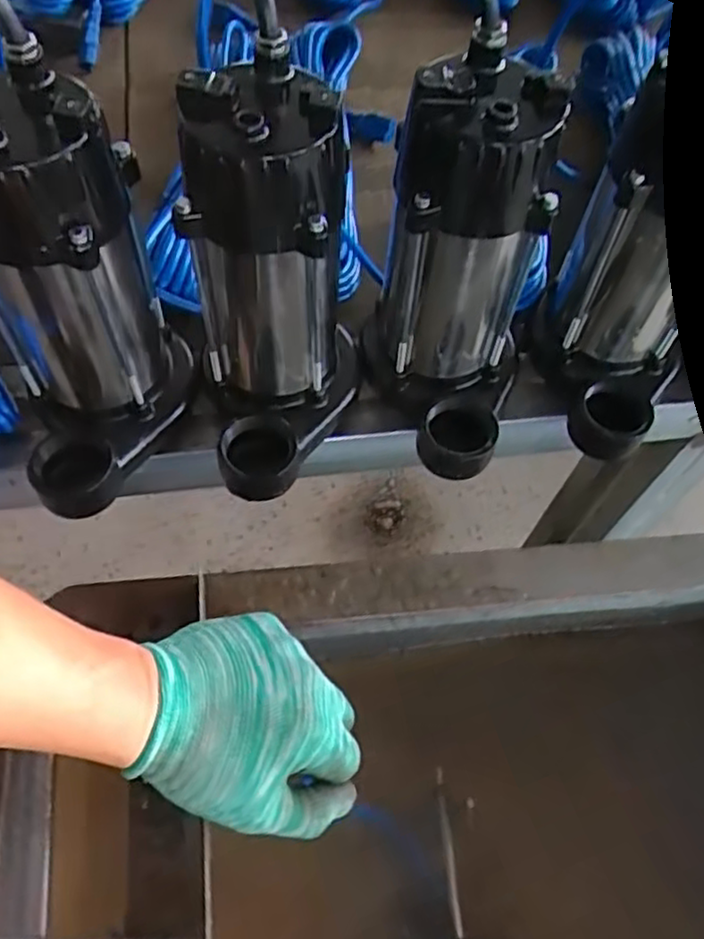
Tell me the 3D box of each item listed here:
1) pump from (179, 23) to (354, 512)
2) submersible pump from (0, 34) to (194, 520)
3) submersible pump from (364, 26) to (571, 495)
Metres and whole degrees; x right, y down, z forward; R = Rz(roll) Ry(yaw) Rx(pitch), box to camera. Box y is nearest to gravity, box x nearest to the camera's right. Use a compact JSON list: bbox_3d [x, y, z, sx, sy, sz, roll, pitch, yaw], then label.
[{"bbox_3d":[-0.053,-0.101,0.446,0.113,0.227,0.159,4,60,-2],"label":"pump"},{"bbox_3d":[-0.168,-0.093,0.434,0.113,0.226,0.149,-13,62,-11],"label":"submersible pump"},{"bbox_3d":[0.069,-0.113,0.470,0.111,0.241,0.150,11,60,2],"label":"submersible pump"}]

